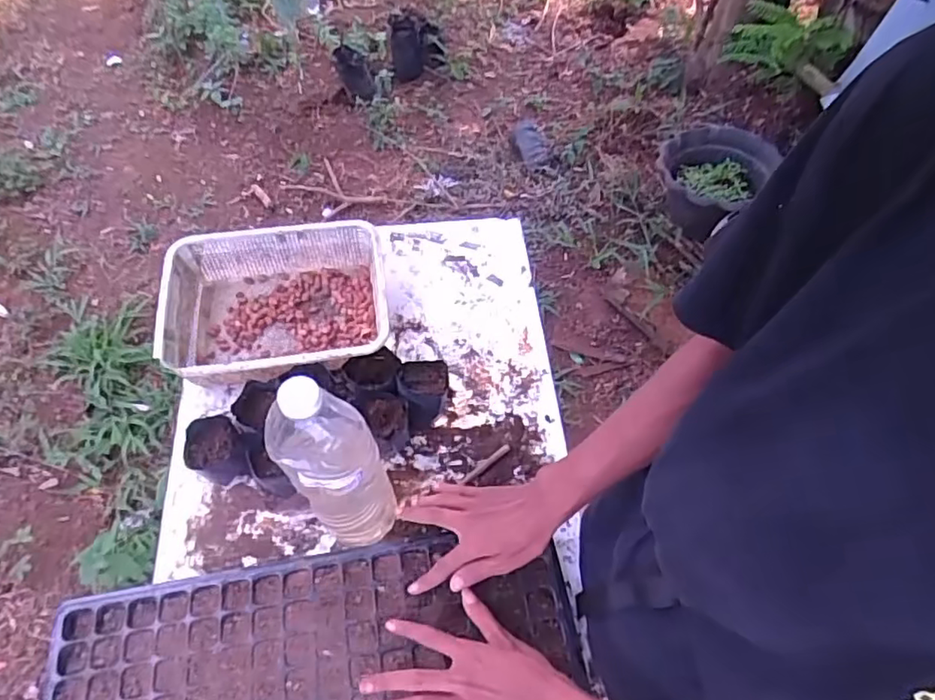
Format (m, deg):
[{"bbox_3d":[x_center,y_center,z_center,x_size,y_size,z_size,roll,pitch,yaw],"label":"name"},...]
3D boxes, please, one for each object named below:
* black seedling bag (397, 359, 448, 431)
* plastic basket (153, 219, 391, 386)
[{"bbox_3d":[-0.054,0.058,0.760,0.062,0.068,0.067,-9,59,-6],"label":"black seedling bag"},{"bbox_3d":[-0.258,-0.055,0.816,0.288,0.087,0.219,-8,59,-5],"label":"plastic basket"}]

